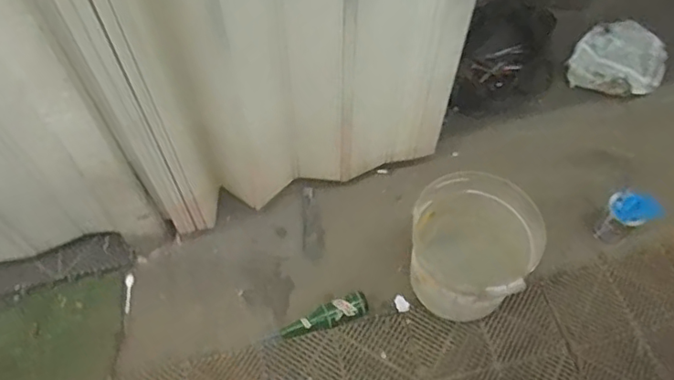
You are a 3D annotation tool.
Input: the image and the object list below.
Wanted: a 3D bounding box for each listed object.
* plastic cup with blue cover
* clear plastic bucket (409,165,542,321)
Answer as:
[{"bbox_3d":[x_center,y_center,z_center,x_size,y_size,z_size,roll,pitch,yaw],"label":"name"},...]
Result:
[{"bbox_3d":[0.847,0.074,1.638,0.150,0.130,0.102,-20,60,-12],"label":"plastic cup with blue cover"},{"bbox_3d":[0.345,0.151,1.496,0.302,0.317,0.331,0,58,0],"label":"clear plastic bucket"}]

